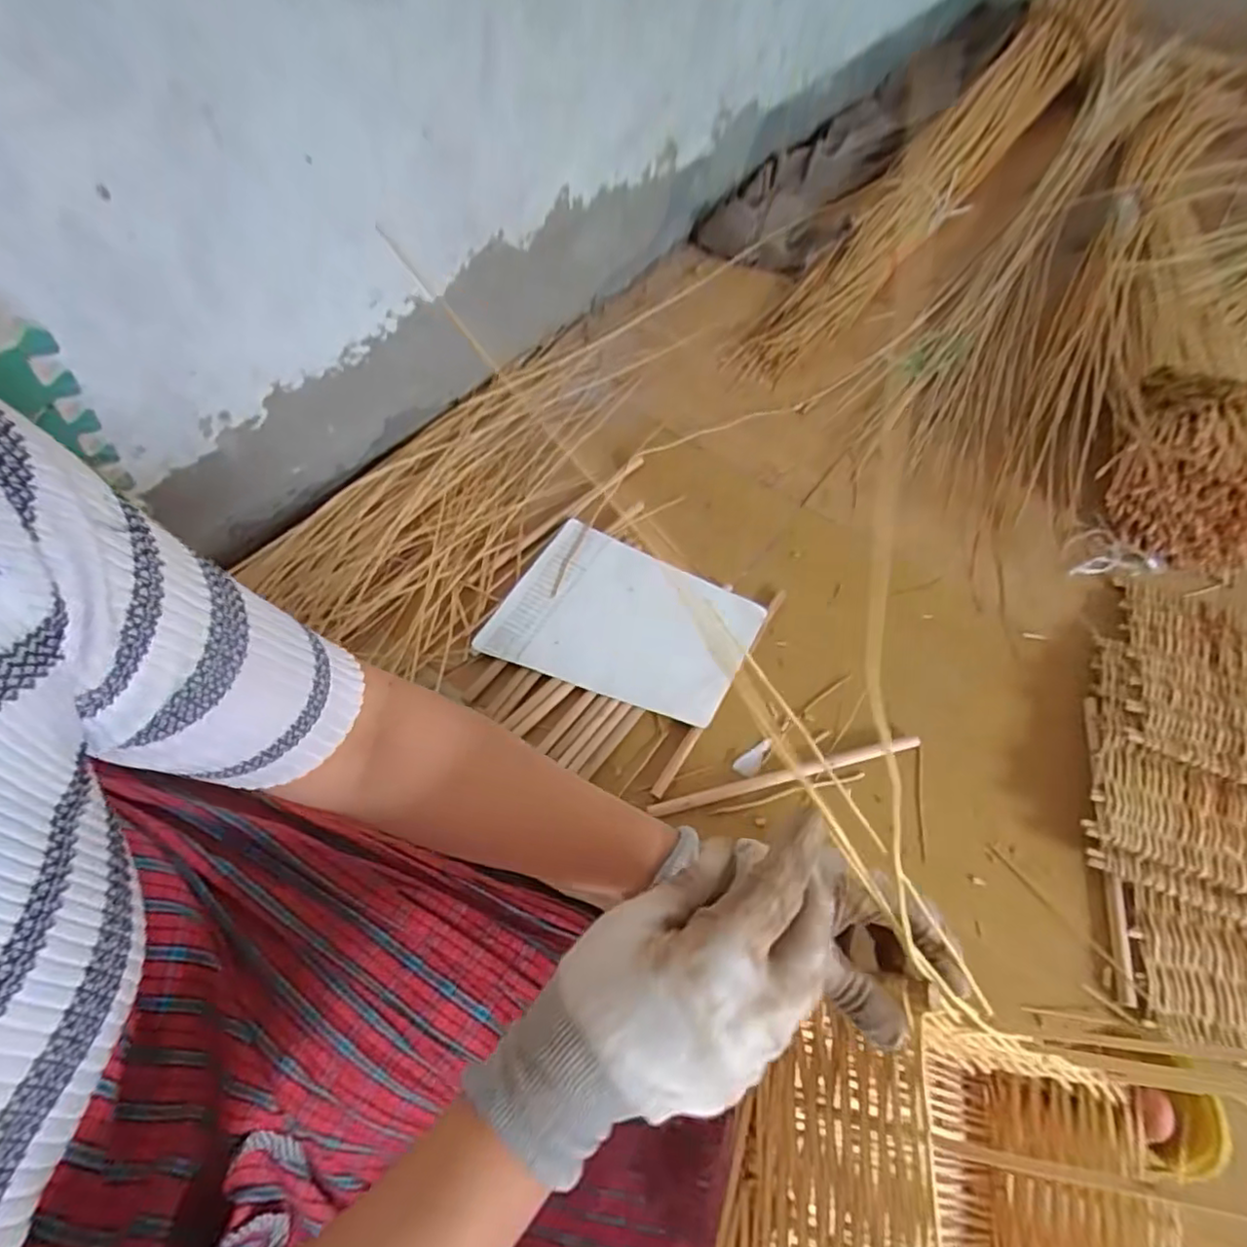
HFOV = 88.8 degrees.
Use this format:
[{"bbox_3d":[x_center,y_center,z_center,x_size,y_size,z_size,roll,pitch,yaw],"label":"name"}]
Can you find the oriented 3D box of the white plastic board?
[{"bbox_3d":[0.002,0.000,0.928,0.343,0.013,0.258,24,62,13],"label":"white plastic board"}]

